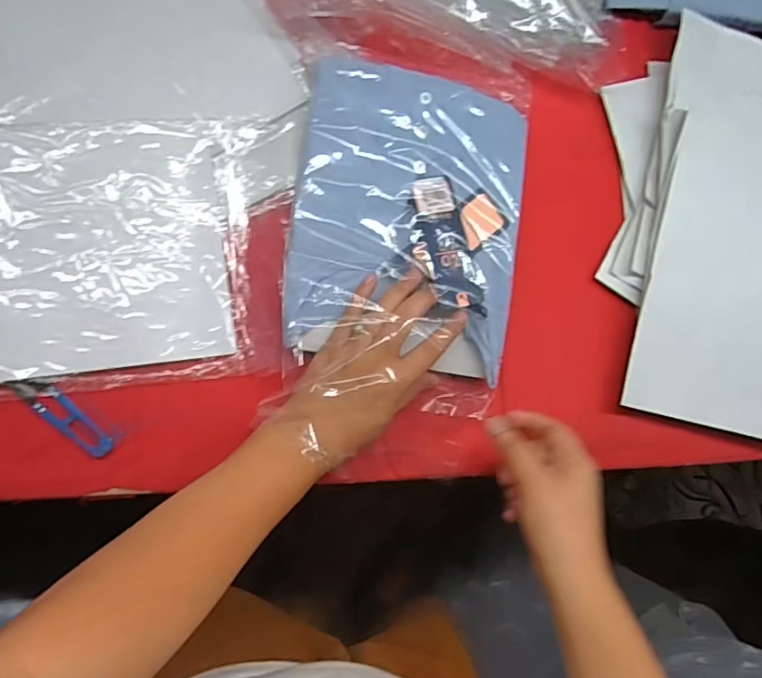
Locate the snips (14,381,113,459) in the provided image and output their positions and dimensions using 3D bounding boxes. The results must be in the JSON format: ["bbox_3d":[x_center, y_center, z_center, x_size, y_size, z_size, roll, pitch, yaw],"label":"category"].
[{"bbox_3d":[-0.258,0.064,0.445,0.088,0.004,0.026,44,76,-3],"label":"snips"}]

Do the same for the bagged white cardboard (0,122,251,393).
[{"bbox_3d":[-0.259,-0.070,0.448,0.281,0.014,0.218,-4,89,-9],"label":"bagged white cardboard"}]

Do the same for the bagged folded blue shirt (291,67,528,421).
[{"bbox_3d":[0.026,-0.092,0.488,0.202,0.045,0.292,8,87,-9],"label":"bagged folded blue shirt"}]

